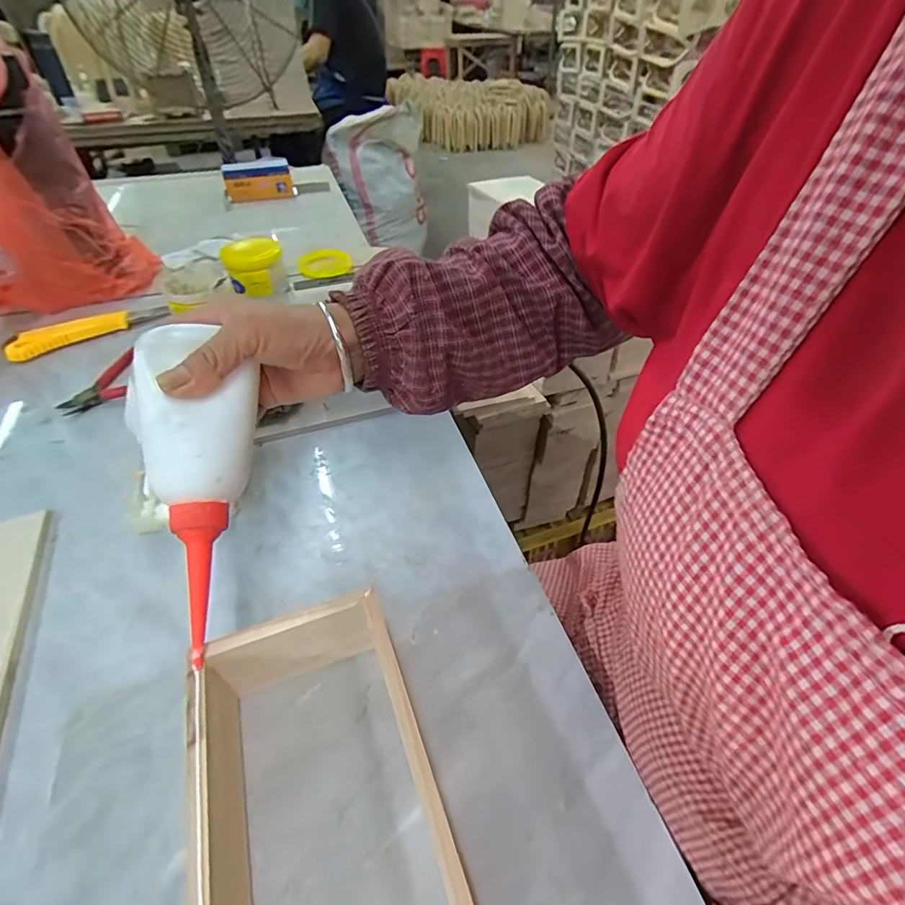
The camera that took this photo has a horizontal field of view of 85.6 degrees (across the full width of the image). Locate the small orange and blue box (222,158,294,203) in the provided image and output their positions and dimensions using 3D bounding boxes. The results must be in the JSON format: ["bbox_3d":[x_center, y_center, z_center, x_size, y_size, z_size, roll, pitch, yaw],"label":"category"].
[{"bbox_3d":[-0.387,-0.540,0.977,0.127,0.073,0.027,-14,45,-11],"label":"small orange and blue box"}]

